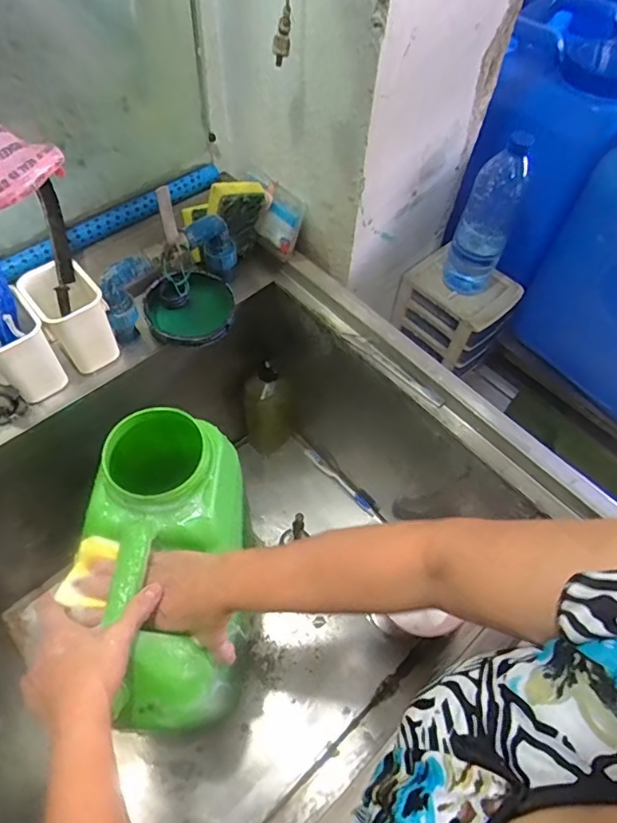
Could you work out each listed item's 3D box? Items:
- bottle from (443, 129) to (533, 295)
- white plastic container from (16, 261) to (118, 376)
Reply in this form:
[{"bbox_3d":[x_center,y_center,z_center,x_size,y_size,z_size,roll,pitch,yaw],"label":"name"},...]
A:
[{"bbox_3d":[0.270,-0.280,0.759,0.084,0.232,0.075,21,68,7],"label":"bottle"},{"bbox_3d":[-0.283,-0.118,0.618,0.072,0.103,0.091,-36,73,-15],"label":"white plastic container"}]

